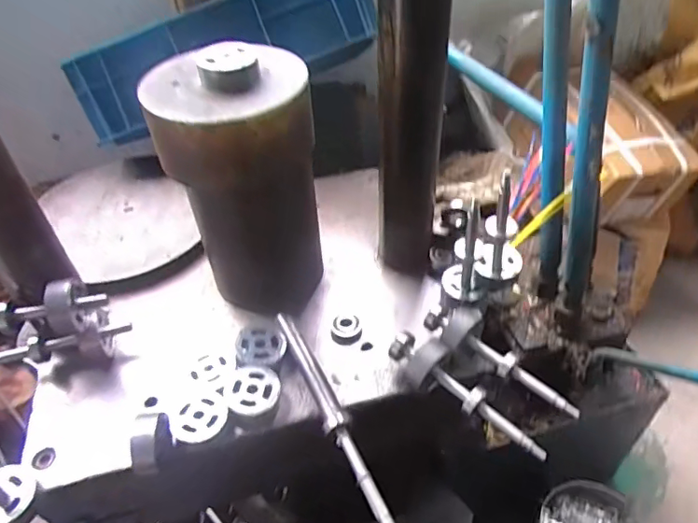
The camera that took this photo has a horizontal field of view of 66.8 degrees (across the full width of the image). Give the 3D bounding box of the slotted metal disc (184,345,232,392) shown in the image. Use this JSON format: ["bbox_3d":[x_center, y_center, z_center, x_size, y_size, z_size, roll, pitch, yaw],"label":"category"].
[{"bbox_3d":[-0.140,0.106,0.529,0.050,0.009,0.052,-3,44,2],"label":"slotted metal disc"}]

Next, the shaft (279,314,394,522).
[{"bbox_3d":[-0.019,0.137,0.498,0.018,0.019,0.237,-19,45,-14],"label":"shaft"}]

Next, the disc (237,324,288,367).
[{"bbox_3d":[-0.090,0.086,0.542,0.049,0.012,0.045,-3,44,2],"label":"disc"}]

